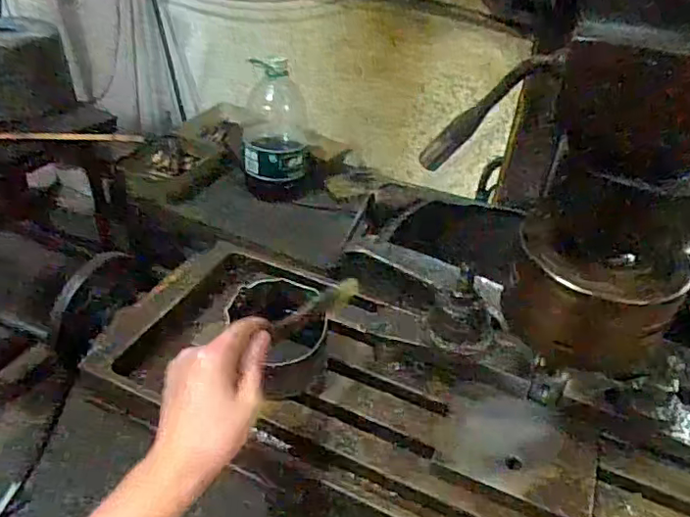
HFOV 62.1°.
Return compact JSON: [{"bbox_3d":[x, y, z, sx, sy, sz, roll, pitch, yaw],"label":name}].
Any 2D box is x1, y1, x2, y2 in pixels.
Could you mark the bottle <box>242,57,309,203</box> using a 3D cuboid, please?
[{"bbox_3d":[-0.181,-0.337,1.506,0.172,0.339,0.137,3,39,-3],"label":"bottle"}]

